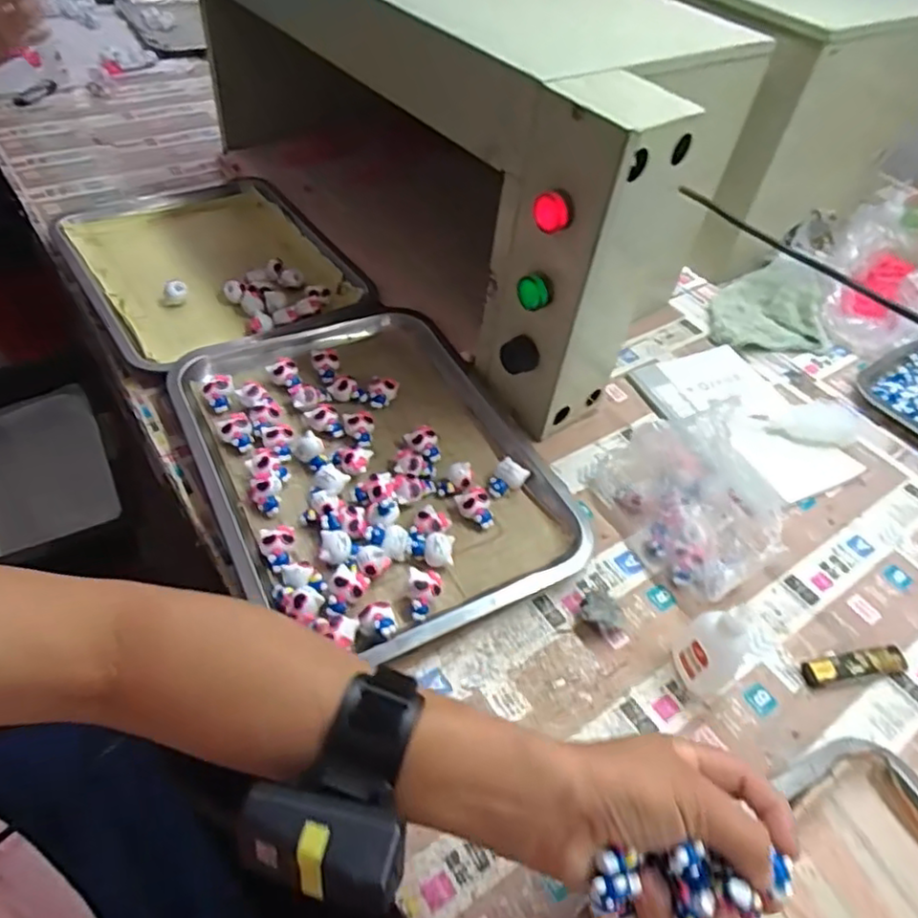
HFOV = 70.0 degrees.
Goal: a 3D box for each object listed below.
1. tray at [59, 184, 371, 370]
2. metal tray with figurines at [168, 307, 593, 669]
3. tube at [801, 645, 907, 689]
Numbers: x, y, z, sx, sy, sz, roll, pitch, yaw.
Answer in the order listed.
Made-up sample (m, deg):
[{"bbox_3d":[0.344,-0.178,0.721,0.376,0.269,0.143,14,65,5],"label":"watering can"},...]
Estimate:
[{"bbox_3d":[-0.285,-0.230,0.768,0.275,0.027,0.353,-24,55,-25],"label":"tray"},{"bbox_3d":[-0.077,0.000,0.572,0.271,0.034,0.354,-19,53,-22],"label":"metal tray with figurines"},{"bbox_3d":[0.296,0.153,0.488,0.082,0.015,0.020,-5,49,-11],"label":"tube"}]

